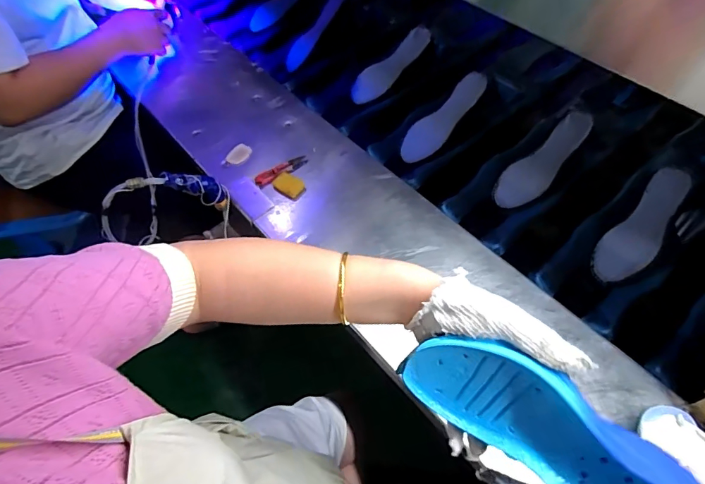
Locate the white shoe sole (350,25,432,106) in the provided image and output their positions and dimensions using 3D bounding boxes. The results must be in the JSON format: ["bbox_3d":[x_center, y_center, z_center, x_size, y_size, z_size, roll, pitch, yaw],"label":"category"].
[{"bbox_3d":[0.084,-0.379,0.940,0.215,0.032,0.076,-43,62,-1],"label":"white shoe sole"}]

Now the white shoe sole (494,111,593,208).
[{"bbox_3d":[0.339,-0.144,0.760,0.213,0.019,0.068,-45,62,-1],"label":"white shoe sole"}]

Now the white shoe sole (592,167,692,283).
[{"bbox_3d":[0.456,-0.025,0.678,0.068,0.018,0.205,35,89,24],"label":"white shoe sole"}]

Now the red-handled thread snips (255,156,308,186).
[{"bbox_3d":[-0.125,-0.126,0.765,0.098,0.006,0.025,-30,62,-16],"label":"red-handled thread snips"}]

